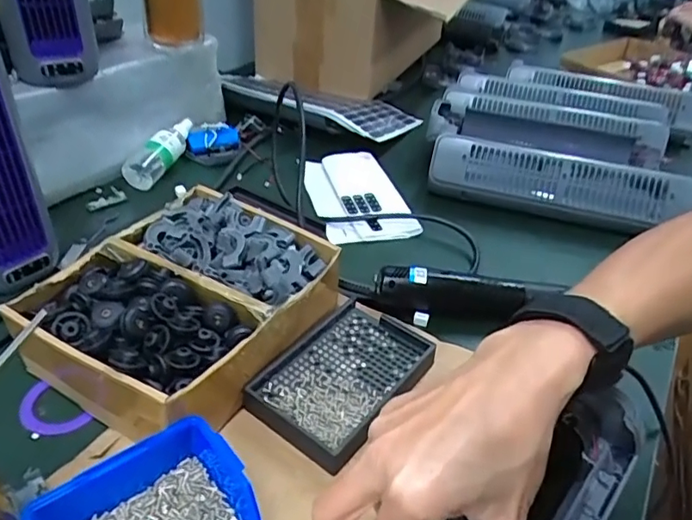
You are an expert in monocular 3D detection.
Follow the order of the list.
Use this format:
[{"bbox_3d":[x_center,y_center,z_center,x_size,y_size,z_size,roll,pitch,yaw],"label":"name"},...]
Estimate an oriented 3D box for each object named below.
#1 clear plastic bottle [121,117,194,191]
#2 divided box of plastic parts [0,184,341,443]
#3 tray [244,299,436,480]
[{"bbox_3d":[-0.226,-0.143,0.697,0.038,0.035,0.132,18,54,17],"label":"clear plastic bottle"},{"bbox_3d":[-0.125,0.030,0.450,0.177,0.067,0.218,22,40,21],"label":"divided box of plastic parts"},{"bbox_3d":[-0.004,0.092,0.444,0.102,0.026,0.141,25,41,25],"label":"tray"}]

